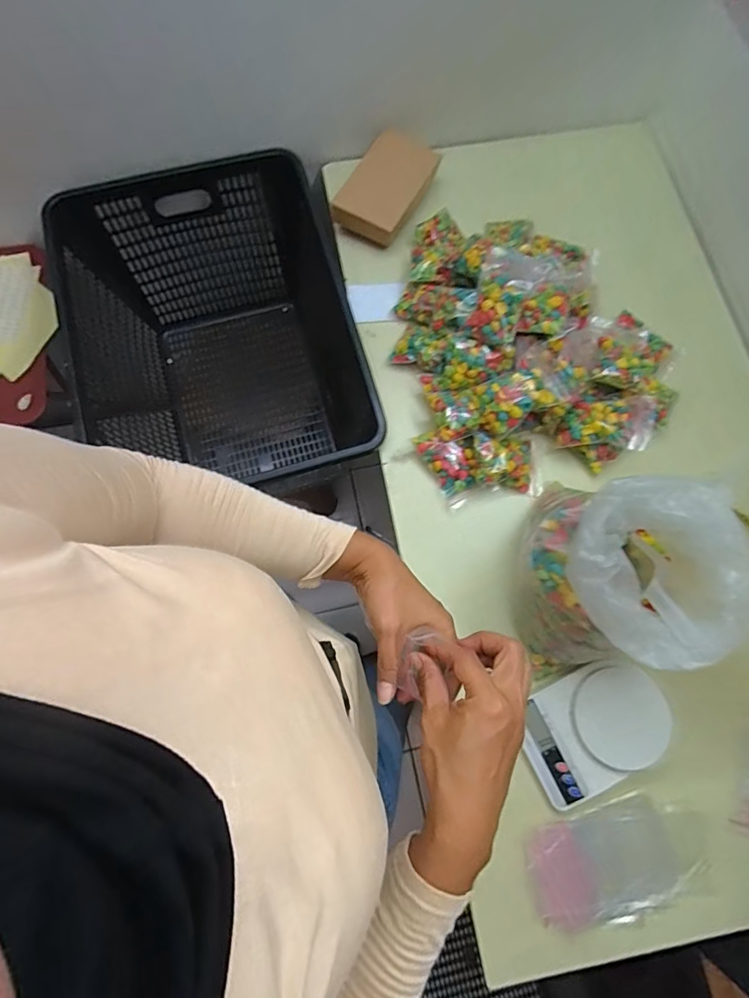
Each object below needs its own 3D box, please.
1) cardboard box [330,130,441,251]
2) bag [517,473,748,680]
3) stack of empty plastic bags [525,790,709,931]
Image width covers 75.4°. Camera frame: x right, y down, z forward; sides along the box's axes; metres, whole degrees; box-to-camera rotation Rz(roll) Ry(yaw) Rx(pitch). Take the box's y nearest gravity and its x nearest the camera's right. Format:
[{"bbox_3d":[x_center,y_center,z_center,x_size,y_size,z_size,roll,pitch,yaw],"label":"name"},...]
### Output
[{"bbox_3d":[0.018,-0.511,0.793,0.121,0.050,0.179,29,76,7],"label":"cardboard box"},{"bbox_3d":[0.264,0.091,0.537,0.166,0.225,0.186,-14,75,-4],"label":"bag"},{"bbox_3d":[0.290,0.425,0.565,0.216,0.019,0.119,-17,75,-5],"label":"stack of empty plastic bags"}]

